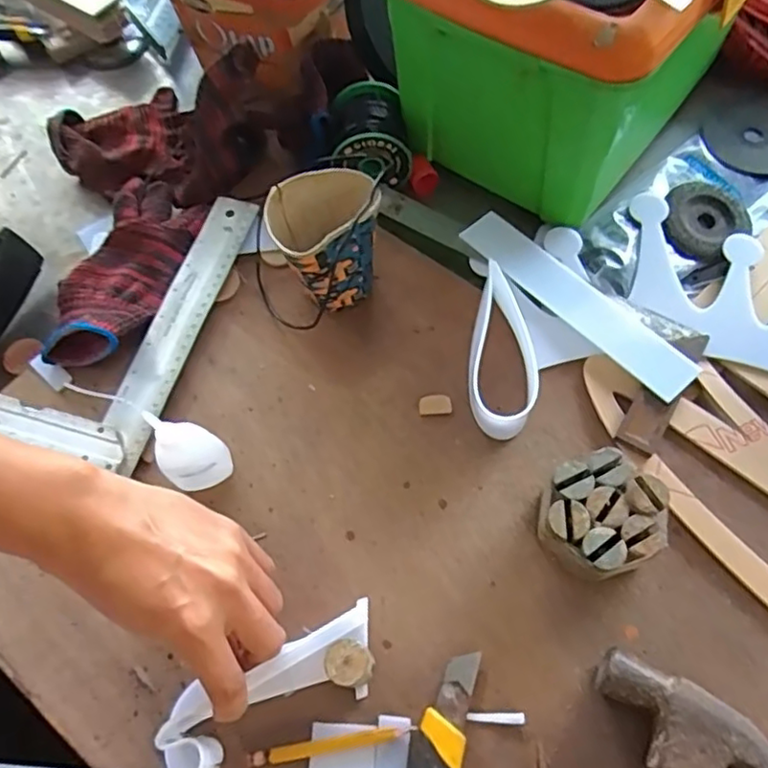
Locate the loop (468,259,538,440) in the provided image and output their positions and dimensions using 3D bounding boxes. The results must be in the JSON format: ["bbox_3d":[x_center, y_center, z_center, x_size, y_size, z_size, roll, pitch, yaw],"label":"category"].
[{"bbox_3d":[0.089,-0.027,0.481,0.051,0.038,0.139,3,65,6],"label":"loop"}]

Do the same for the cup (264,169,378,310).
[{"bbox_3d":[-0.039,-0.106,0.487,0.081,0.094,0.067,-22,65,-6],"label":"cup"}]

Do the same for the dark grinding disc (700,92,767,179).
[{"bbox_3d":[0.337,-0.228,0.581,0.083,0.009,0.095,12,68,15],"label":"dark grinding disc"}]

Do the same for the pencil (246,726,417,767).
[{"bbox_3d":[-0.032,0.215,0.378,0.100,0.005,0.009,-11,64,-2],"label":"pencil"}]

